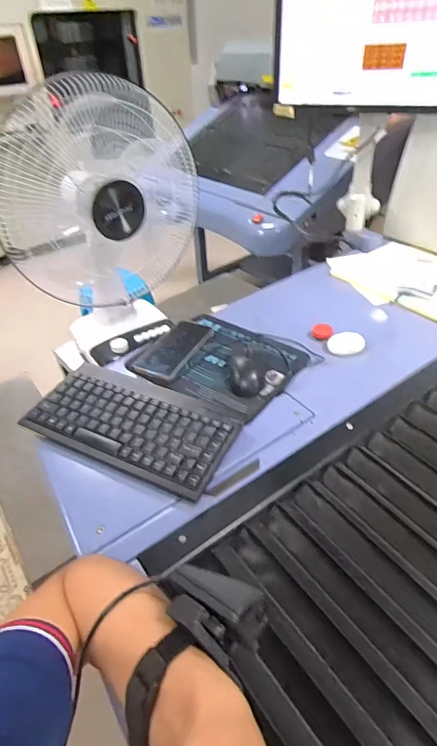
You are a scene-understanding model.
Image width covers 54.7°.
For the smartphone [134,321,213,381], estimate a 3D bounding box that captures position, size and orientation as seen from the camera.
[{"bbox_3d":[-0.077,-0.043,0.757,0.083,0.013,0.166,15,43,21],"label":"smartphone"}]

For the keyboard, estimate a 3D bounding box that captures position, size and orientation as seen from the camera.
[{"bbox_3d":[-0.121,0.069,0.601,0.293,0.030,0.161,18,44,23],"label":"keyboard"}]

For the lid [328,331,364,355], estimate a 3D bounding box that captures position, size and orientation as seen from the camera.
[{"bbox_3d":[0.235,-0.055,0.773,0.066,0.012,0.055,-22,43,-22],"label":"lid"}]

